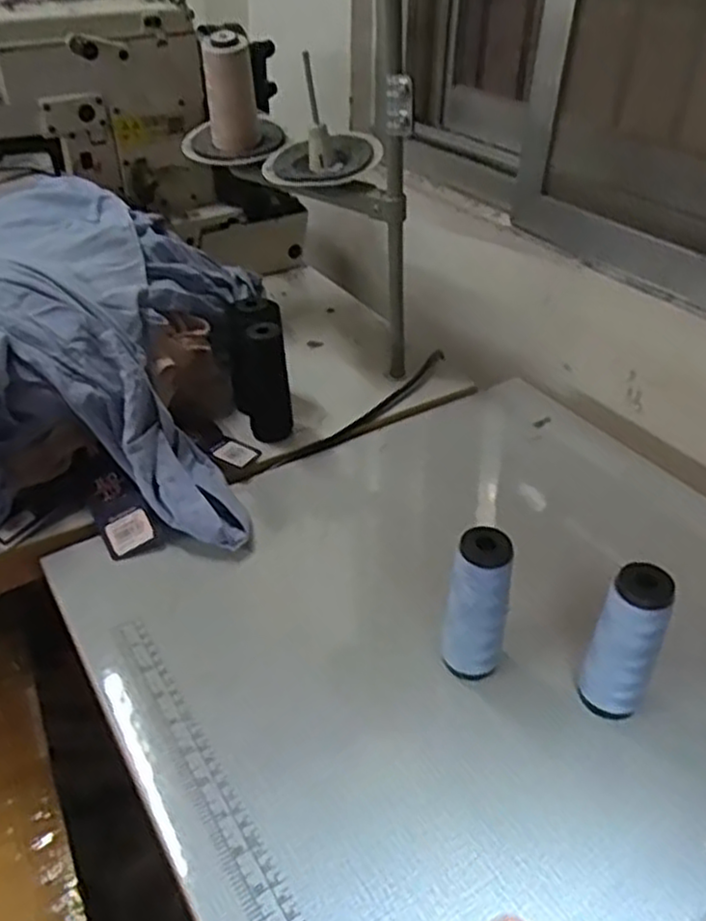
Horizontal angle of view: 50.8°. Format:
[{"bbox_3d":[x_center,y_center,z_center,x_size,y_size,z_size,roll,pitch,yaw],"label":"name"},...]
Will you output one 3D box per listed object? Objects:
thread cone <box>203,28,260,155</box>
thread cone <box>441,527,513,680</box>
[{"bbox_3d":[-0.128,-0.386,0.789,0.050,0.119,0.045,-4,38,-7],"label":"thread cone"},{"bbox_3d":[0.086,0.103,0.507,0.037,0.123,0.032,14,39,16],"label":"thread cone"}]

